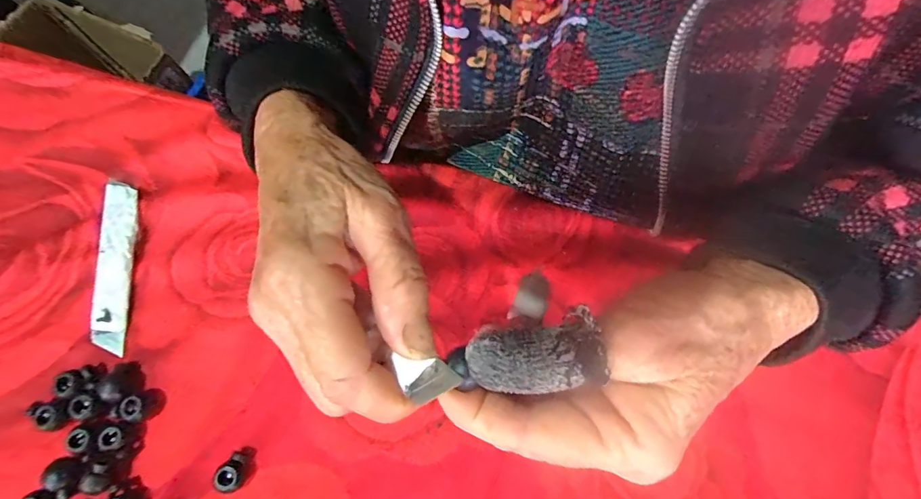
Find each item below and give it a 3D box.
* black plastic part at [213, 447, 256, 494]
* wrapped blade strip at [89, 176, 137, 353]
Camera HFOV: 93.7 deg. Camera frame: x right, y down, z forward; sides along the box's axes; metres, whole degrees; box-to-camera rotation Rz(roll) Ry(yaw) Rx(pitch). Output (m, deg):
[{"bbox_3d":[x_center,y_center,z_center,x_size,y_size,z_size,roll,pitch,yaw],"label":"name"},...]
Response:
[{"bbox_3d":[-0.120,0.117,0.229,0.013,0.010,0.021,21,73,6],"label":"black plastic part"},{"bbox_3d":[-0.205,0.009,0.255,0.019,0.005,0.100,0,78,-15],"label":"wrapped blade strip"}]

